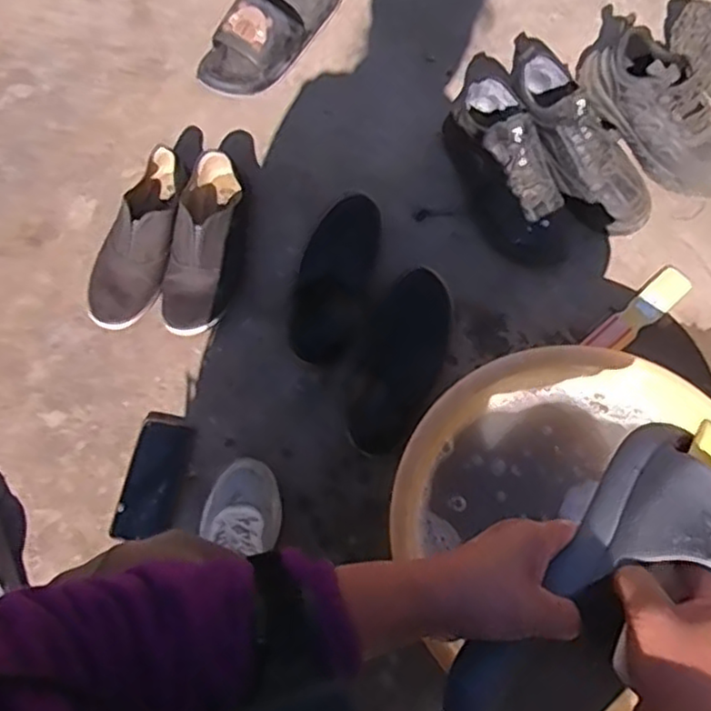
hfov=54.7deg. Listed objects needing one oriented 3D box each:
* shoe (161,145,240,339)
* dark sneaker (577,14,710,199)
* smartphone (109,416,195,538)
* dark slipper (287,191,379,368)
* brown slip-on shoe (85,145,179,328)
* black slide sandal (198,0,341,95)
[{"bbox_3d":[-0.223,-0.164,0.994,0.089,0.075,0.276,5,71,4],"label":"shoe"},{"bbox_3d":[0.442,-0.351,1.002,0.098,0.110,0.300,-31,72,-8],"label":"dark sneaker"},{"bbox_3d":[-0.262,0.160,0.906,0.078,0.010,0.164,10,71,6],"label":"smartphone"},{"bbox_3d":[-0.029,-0.113,0.986,0.105,0.052,0.259,12,72,6],"label":"dark slipper"},{"bbox_3d":[-0.316,-0.171,1.006,0.116,0.080,0.276,11,71,6],"label":"brown slip-on shoe"},{"bbox_3d":[-0.129,-0.551,1.113,0.126,0.085,0.298,30,74,12],"label":"black slide sandal"}]

